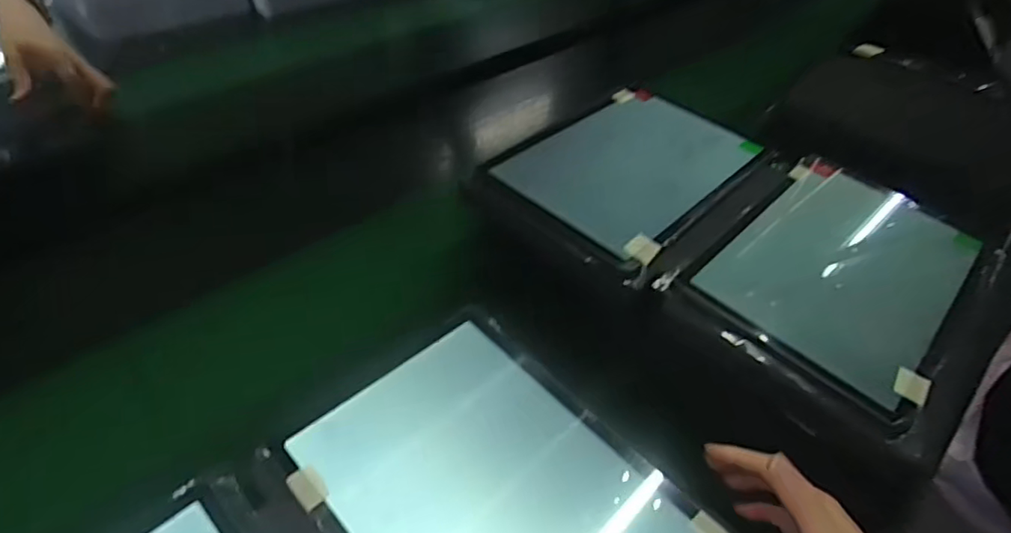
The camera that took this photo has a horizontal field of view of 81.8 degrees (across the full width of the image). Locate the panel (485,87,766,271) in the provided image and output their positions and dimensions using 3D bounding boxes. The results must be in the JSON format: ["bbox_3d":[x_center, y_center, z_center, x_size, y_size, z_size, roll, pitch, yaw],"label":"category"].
[{"bbox_3d":[0.116,-0.092,0.530,0.165,0.020,0.232,34,51,28],"label":"panel"}]

